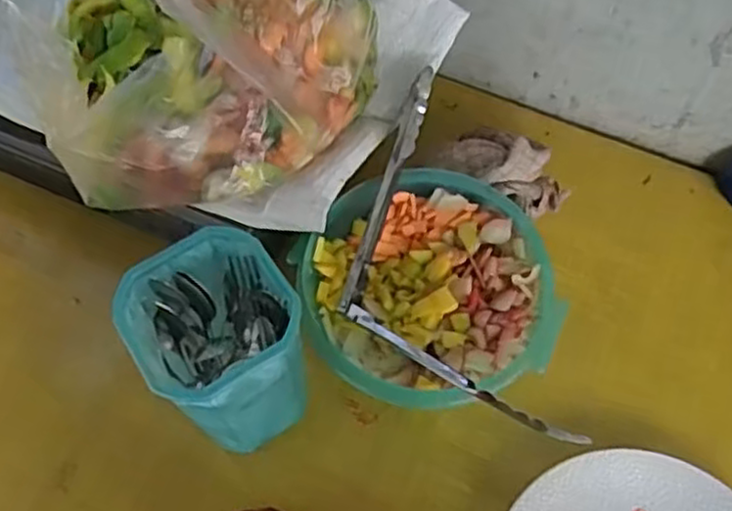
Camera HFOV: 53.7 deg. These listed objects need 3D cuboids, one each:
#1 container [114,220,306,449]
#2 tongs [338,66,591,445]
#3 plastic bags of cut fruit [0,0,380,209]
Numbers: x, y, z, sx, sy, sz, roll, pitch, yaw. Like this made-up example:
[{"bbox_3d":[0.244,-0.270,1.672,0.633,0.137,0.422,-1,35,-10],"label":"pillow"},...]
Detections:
[{"bbox_3d":[-0.094,0.069,0.504,0.097,0.162,0.096,-1,63,2],"label":"container"},{"bbox_3d":[0.037,0.008,0.534,0.115,0.072,0.313,-13,63,-4],"label":"tongs"},{"bbox_3d":[-0.104,-0.167,0.481,0.209,0.188,0.190,-6,62,-1],"label":"plastic bags of cut fruit"}]

